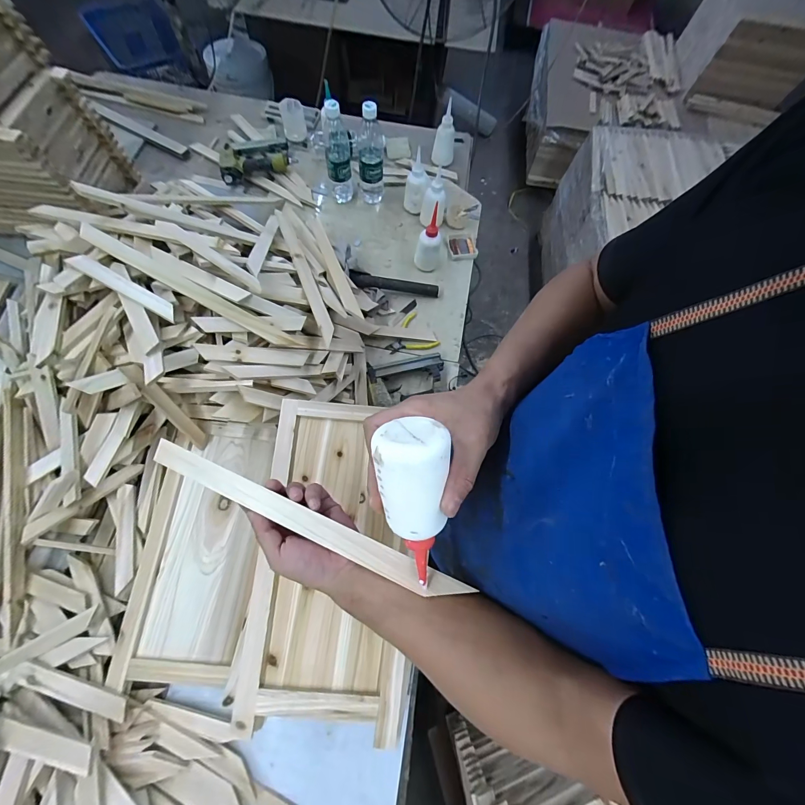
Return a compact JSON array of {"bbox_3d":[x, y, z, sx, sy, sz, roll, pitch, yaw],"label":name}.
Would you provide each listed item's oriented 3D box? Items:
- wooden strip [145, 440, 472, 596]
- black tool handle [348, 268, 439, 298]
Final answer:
[{"bbox_3d":[-0.122,0.123,0.383,0.380,0.005,0.027,20,68,13],"label":"wooden strip"},{"bbox_3d":[-0.019,-0.292,0.854,0.220,0.032,0.029,5,67,-14],"label":"black tool handle"}]

